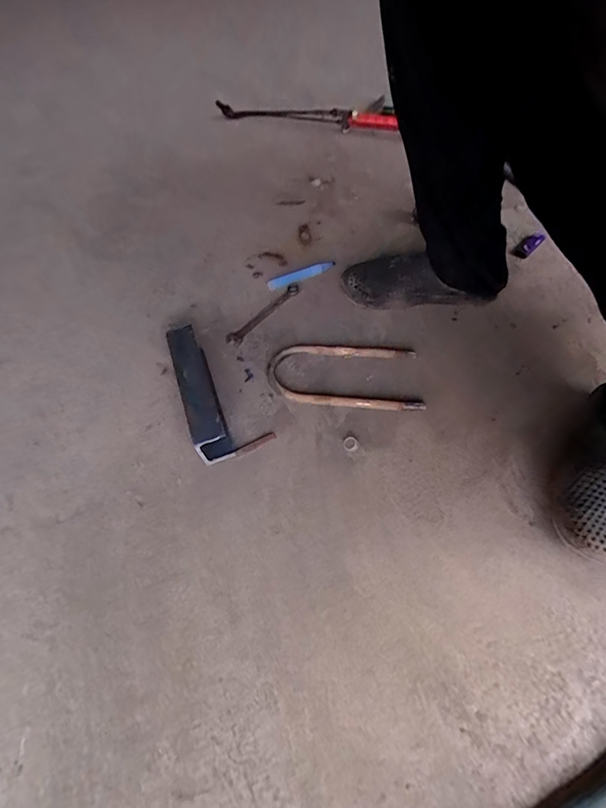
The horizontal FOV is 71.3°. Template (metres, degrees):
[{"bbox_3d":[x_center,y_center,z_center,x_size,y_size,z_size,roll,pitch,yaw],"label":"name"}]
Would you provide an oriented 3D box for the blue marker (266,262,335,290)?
[{"bbox_3d":[-0.001,-0.239,0.767,0.133,0.020,0.022,-26,62,-18],"label":"blue marker"}]

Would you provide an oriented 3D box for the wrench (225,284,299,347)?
[{"bbox_3d":[-0.065,-0.155,0.723,0.026,0.006,0.173,34,62,18],"label":"wrench"}]

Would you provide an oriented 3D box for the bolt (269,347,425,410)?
[{"bbox_3d":[0.061,-0.042,0.642,0.225,0.011,0.114,2,57,-1],"label":"bolt"}]

